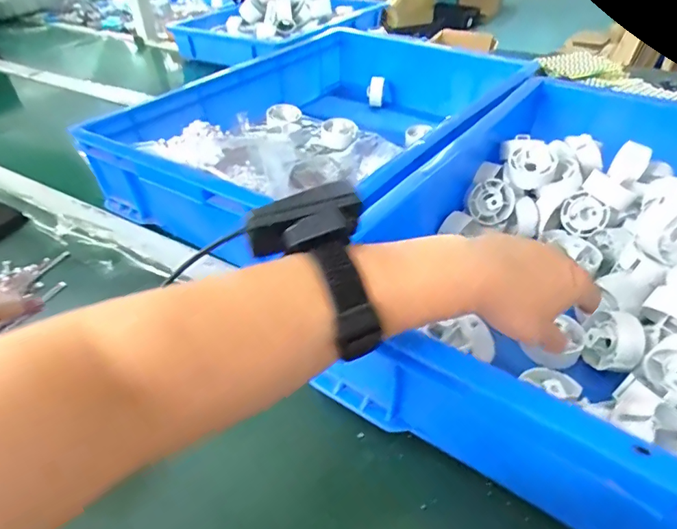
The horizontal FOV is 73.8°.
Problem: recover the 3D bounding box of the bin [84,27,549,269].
[{"bbox_3d":[-0.032,-0.213,0.700,0.403,0.140,0.568,27,48,28],"label":"bin"}]

